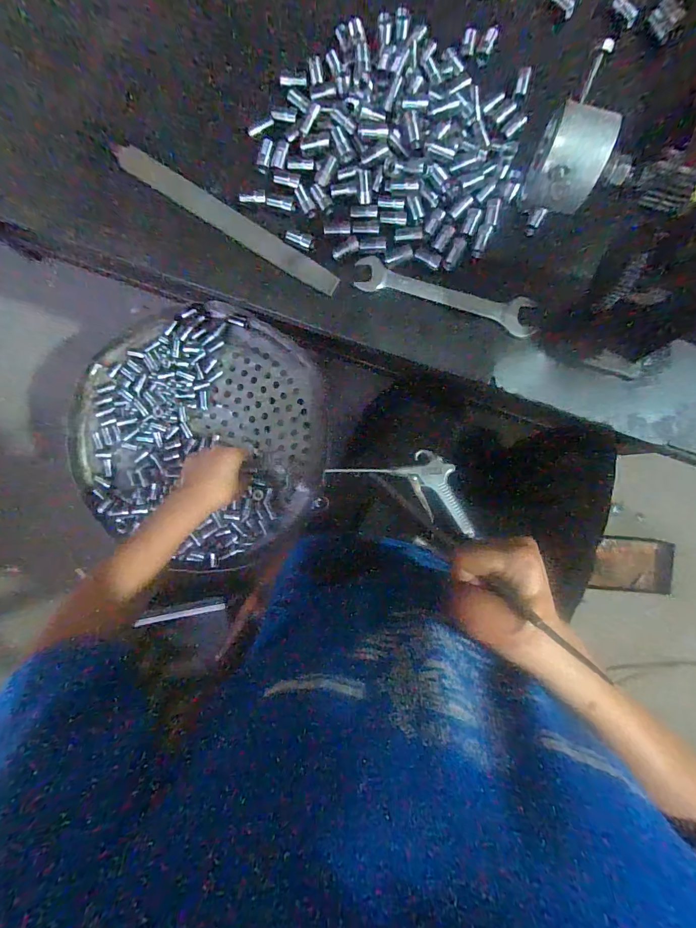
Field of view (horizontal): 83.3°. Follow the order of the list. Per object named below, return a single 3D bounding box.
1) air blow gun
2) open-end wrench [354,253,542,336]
[{"bbox_3d":[0.084,0.017,0.516,0.198,0.016,0.081,26,82,7],"label":"air blow gun"},{"bbox_3d":[0.095,-0.163,0.378,0.176,0.009,0.033,17,97,2],"label":"open-end wrench"}]

